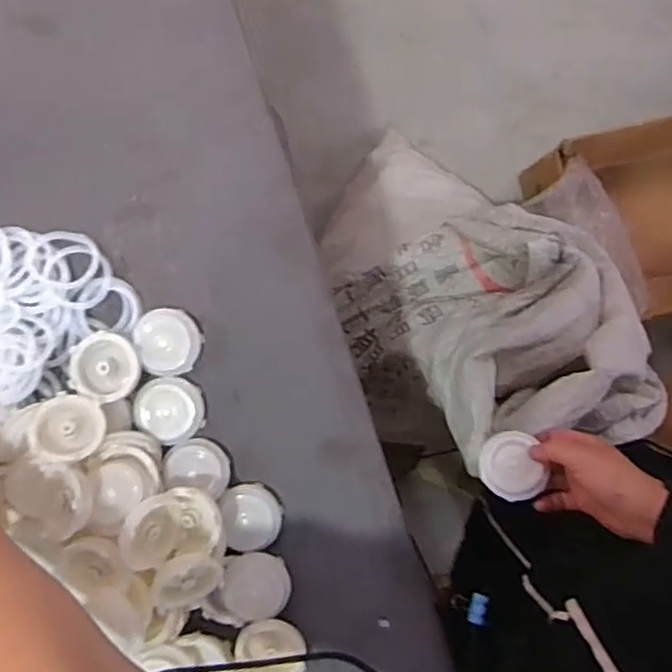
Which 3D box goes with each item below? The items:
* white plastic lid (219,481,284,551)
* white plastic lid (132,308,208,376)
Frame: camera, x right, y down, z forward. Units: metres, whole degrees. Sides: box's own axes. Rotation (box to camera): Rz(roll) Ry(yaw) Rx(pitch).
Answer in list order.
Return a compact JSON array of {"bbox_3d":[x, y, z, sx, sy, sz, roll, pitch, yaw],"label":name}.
[{"bbox_3d":[-0.073,0.158,0.580,0.049,0.015,0.056,-10,92,0],"label":"white plastic lid"},{"bbox_3d":[-0.145,0.005,0.576,0.052,0.018,0.059,-32,92,0],"label":"white plastic lid"}]

